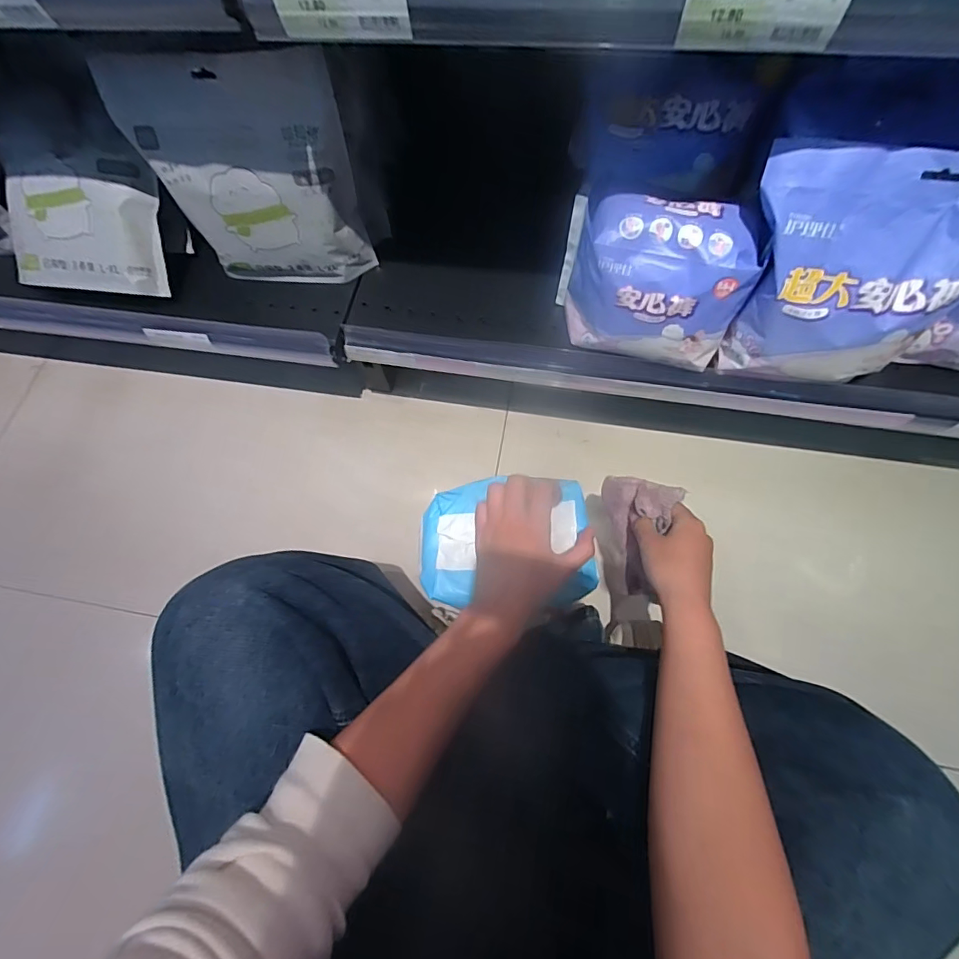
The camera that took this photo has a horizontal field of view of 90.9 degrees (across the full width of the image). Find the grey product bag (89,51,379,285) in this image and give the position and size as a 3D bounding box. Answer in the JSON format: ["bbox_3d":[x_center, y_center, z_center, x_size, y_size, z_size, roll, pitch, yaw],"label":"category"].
[{"bbox_3d":[-0.242,-0.312,0.508,0.219,0.211,0.062,4,70,4],"label":"grey product bag"}]

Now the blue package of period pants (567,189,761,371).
[{"bbox_3d":[0.175,-0.195,0.475,0.164,0.133,0.091,5,70,5],"label":"blue package of period pants"}]

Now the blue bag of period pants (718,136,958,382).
[{"bbox_3d":[0.341,-0.179,0.425,0.219,0.185,0.088,6,70,5],"label":"blue bag of period pants"}]

